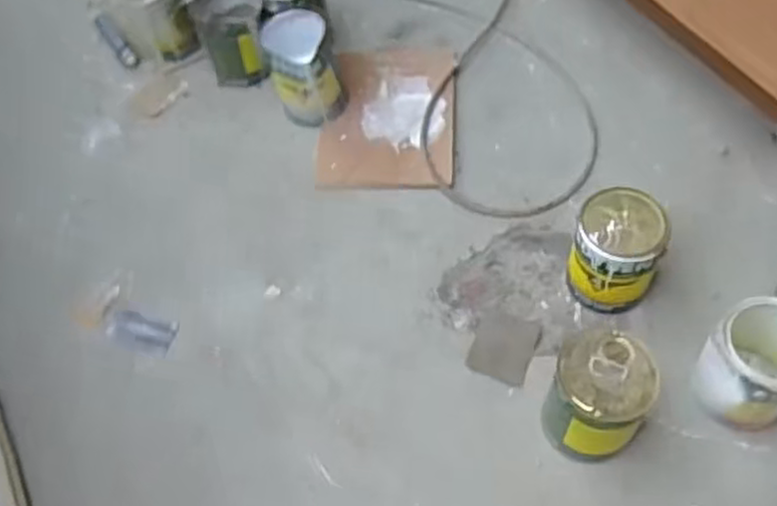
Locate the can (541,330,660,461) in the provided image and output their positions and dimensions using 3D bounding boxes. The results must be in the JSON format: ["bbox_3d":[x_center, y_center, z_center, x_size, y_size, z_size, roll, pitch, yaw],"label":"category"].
[{"bbox_3d":[0.349,0.238,1.264,0.157,0.204,0.152,-2,59,3],"label":"can"}]

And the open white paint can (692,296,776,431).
[{"bbox_3d":[0.613,0.189,1.273,0.159,0.191,0.158,-2,59,3],"label":"open white paint can"}]

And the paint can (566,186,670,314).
[{"bbox_3d":[0.423,0.002,1.407,0.155,0.197,0.153,-2,59,3],"label":"paint can"}]

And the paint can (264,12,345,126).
[{"bbox_3d":[-0.184,-0.399,1.676,0.139,0.206,0.162,-18,60,-7],"label":"paint can"}]

